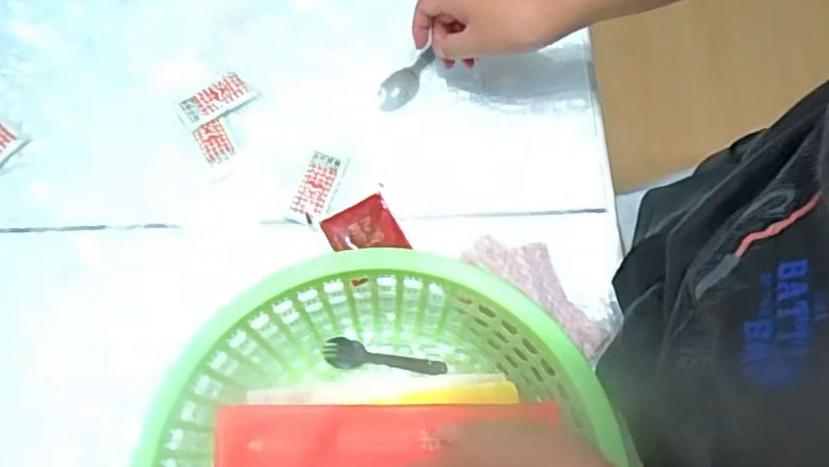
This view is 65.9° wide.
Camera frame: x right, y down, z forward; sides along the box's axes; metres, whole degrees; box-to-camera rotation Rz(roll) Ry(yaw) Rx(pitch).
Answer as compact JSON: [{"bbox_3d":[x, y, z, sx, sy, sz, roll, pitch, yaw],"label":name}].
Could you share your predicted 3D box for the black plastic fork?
[{"bbox_3d":[-0.024,0.106,0.537,0.100,0.014,0.022,9,72,2],"label":"black plastic fork"}]

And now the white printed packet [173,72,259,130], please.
[{"bbox_3d":[-0.190,-0.128,0.610,0.071,0.007,0.033,-30,75,-10],"label":"white printed packet"}]

